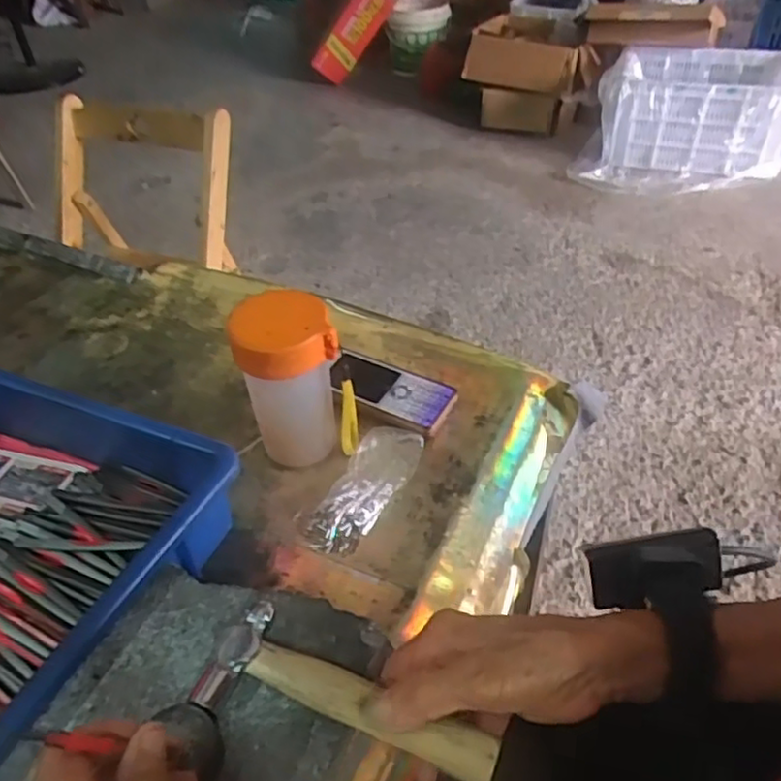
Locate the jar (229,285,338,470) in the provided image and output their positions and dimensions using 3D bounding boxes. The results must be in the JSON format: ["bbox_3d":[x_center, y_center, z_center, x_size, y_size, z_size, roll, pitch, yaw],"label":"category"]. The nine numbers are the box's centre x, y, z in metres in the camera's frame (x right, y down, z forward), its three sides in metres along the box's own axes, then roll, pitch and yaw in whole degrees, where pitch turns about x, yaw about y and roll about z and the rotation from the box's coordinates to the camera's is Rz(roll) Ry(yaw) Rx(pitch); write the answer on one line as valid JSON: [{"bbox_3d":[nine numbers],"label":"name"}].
[{"bbox_3d":[-0.076,0.000,0.497,0.066,0.139,0.056,-17,44,-14],"label":"jar"}]

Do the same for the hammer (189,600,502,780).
[{"bbox_3d":[-0.020,0.156,0.331,0.147,0.019,0.056,15,45,18],"label":"hammer"}]

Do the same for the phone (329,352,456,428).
[{"bbox_3d":[-0.003,0.000,0.577,0.108,0.020,0.048,20,47,24],"label":"phone"}]

